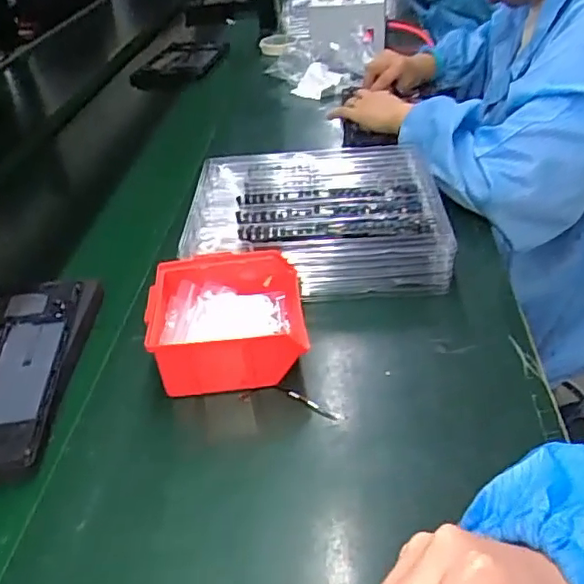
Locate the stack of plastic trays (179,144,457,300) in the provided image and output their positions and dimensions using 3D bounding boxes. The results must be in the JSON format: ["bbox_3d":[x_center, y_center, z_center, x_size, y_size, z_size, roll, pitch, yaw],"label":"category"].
[{"bbox_3d":[0.026,-0.090,0.695,0.279,0.059,0.238,-3,37,4],"label":"stack of plastic trays"}]

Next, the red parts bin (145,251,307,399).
[{"bbox_3d":[-0.057,0.024,0.545,0.133,0.058,0.127,-9,39,-3],"label":"red parts bin"}]

